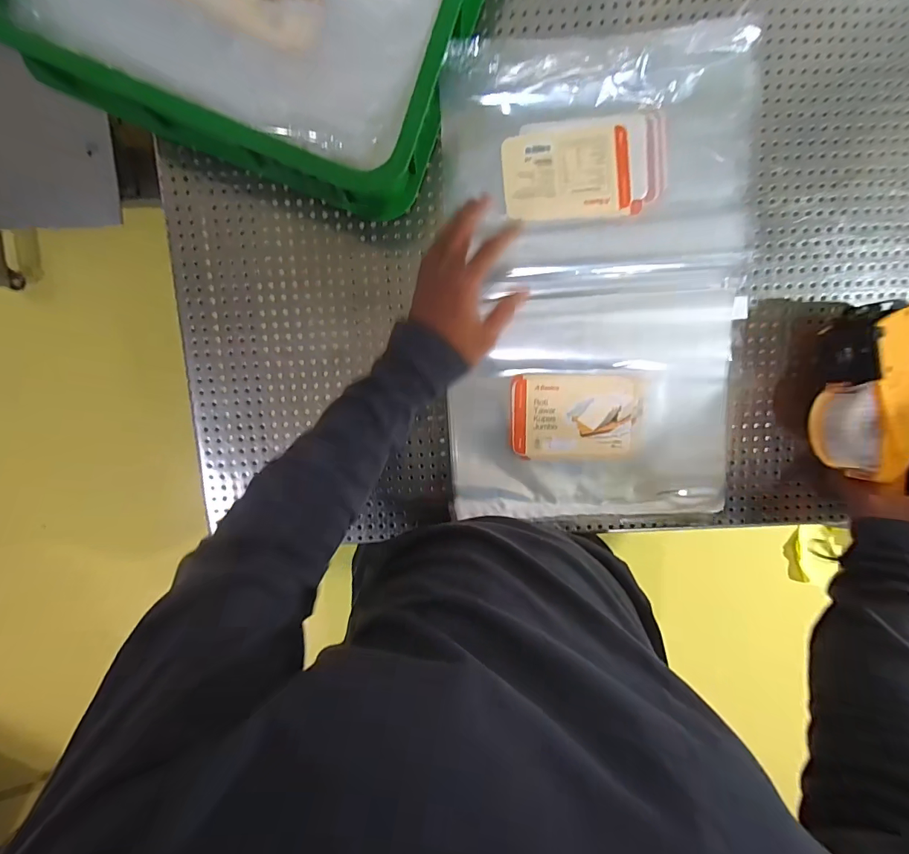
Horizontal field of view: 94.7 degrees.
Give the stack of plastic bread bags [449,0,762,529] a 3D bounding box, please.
[{"bbox_3d":[0.152,-0.136,0.449,0.313,0.032,0.474,-2,100,1],"label":"stack of plastic bread bags"}]

